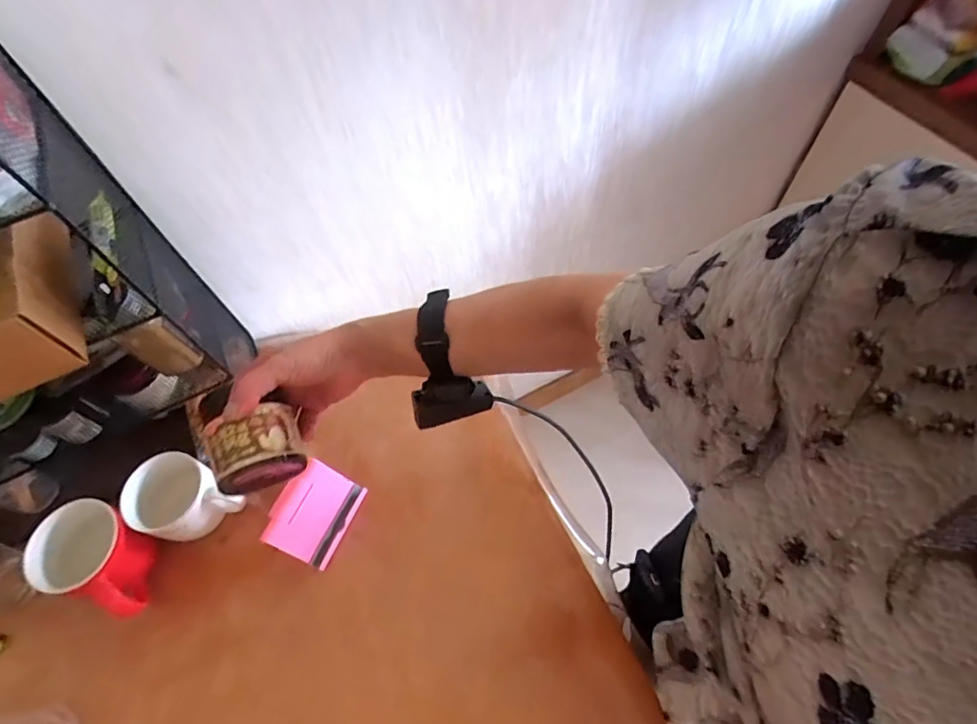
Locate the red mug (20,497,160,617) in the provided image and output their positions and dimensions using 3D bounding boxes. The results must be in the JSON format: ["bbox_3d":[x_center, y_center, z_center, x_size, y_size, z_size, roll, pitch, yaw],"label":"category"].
[{"bbox_3d":[-0.408,0.209,0.552,0.110,0.089,0.088,15,63,12],"label":"red mug"}]

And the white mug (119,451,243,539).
[{"bbox_3d":[-0.349,0.160,0.584,0.093,0.075,0.089,-2,60,3],"label":"white mug"}]

